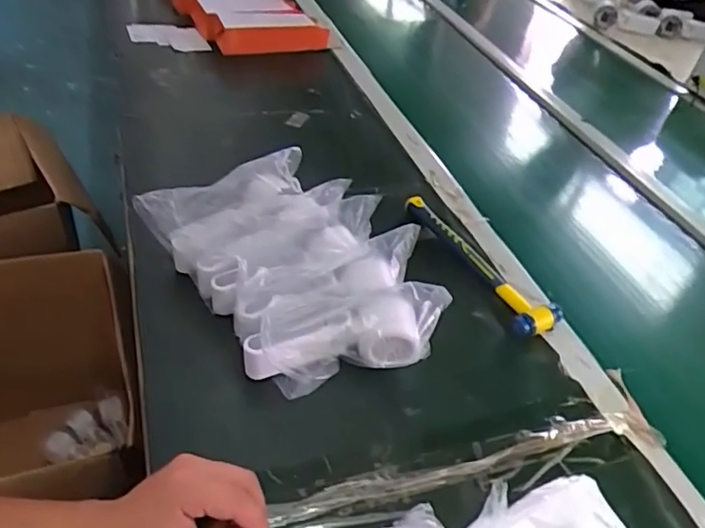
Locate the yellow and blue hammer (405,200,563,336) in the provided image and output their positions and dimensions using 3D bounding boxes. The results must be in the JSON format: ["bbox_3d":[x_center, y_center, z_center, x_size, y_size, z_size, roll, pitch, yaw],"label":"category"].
[{"bbox_3d":[0.148,-0.010,0.687,0.060,0.024,0.235,-15,46,-25],"label":"yellow and blue hammer"}]

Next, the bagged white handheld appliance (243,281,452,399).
[{"bbox_3d":[-0.005,0.070,0.551,0.190,0.077,0.068,-9,44,-20],"label":"bagged white handheld appliance"}]

